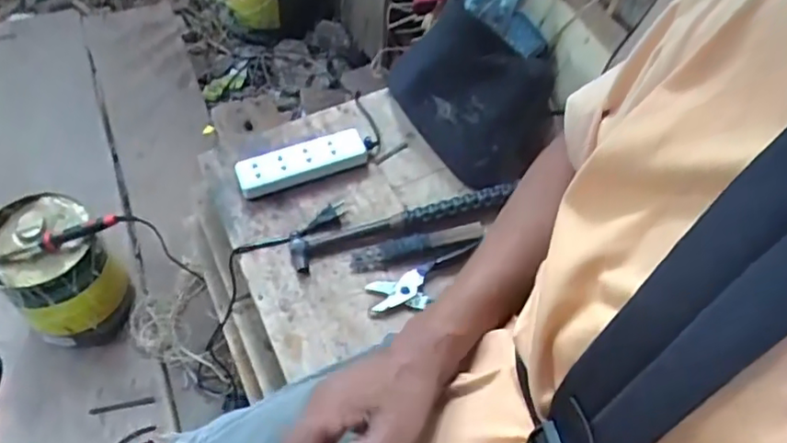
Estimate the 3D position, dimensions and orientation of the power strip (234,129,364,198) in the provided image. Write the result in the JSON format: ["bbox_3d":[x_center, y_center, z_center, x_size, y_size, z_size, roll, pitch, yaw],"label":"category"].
[{"bbox_3d":[-0.120,-0.077,0.813,0.168,0.037,0.050,-21,60,-14],"label":"power strip"}]

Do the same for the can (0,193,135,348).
[{"bbox_3d":[-0.527,0.082,0.976,0.182,0.183,0.160,38,64,21],"label":"can"}]

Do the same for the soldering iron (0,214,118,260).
[{"bbox_3d":[-0.484,0.024,0.901,0.196,0.027,0.020,-18,57,10],"label":"soldering iron"}]

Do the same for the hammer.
[{"bbox_3d":[0.011,-0.006,0.773,0.287,0.036,0.054,-18,59,-12],"label":"hammer"}]

